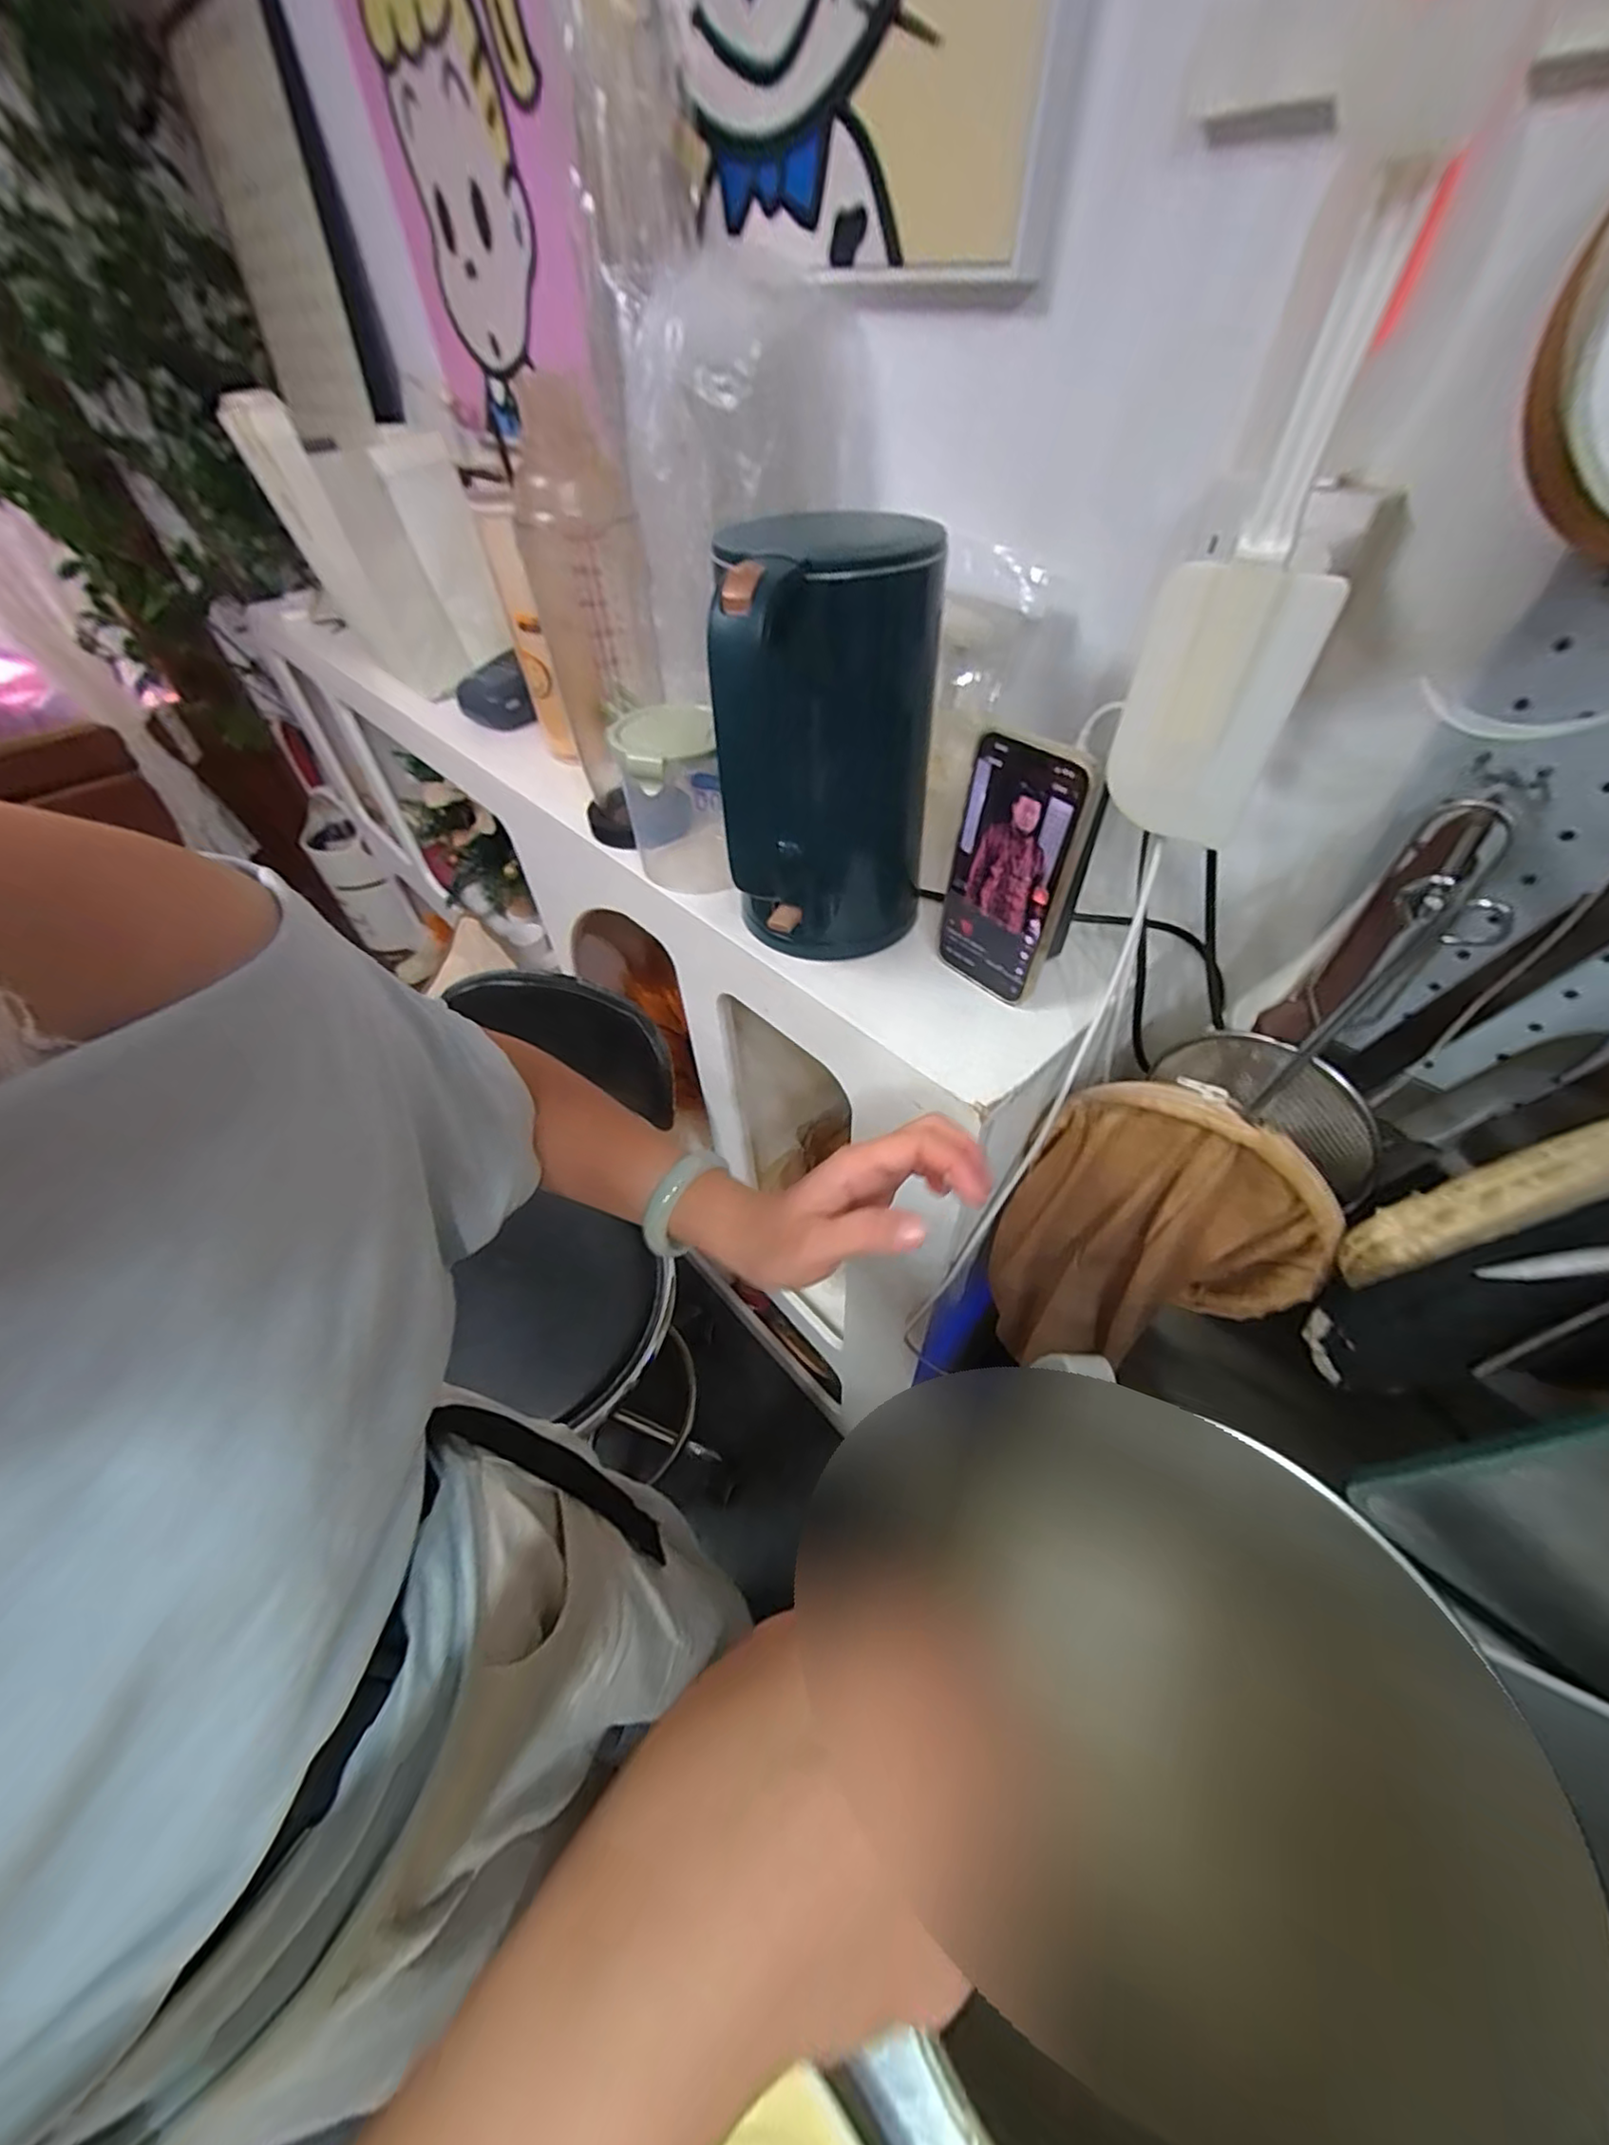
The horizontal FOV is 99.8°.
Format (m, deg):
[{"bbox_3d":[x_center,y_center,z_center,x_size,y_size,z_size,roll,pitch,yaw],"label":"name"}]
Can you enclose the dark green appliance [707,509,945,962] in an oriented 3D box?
[{"bbox_3d":[0.018,-0.187,0.427,0.118,0.235,0.150,4,49,6],"label":"dark green appliance"}]

